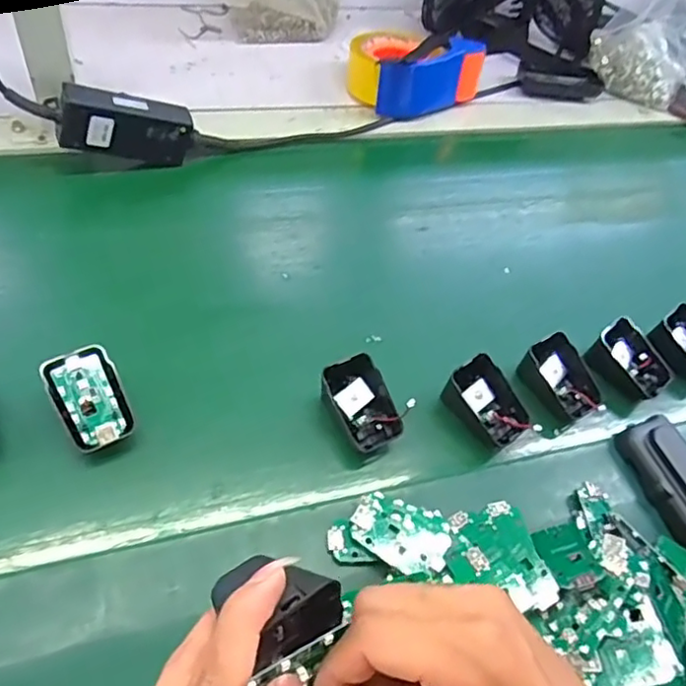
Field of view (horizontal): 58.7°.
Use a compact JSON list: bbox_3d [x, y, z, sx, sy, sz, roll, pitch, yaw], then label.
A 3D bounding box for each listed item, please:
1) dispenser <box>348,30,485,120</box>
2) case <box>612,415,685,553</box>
[{"bbox_3d":[0.078,-0.326,0.720,0.145,0.062,0.104,-20,61,-17],"label":"dispenser"},{"bbox_3d":[0.260,0.106,0.465,0.052,0.023,0.107,-15,60,-14],"label":"case"}]

